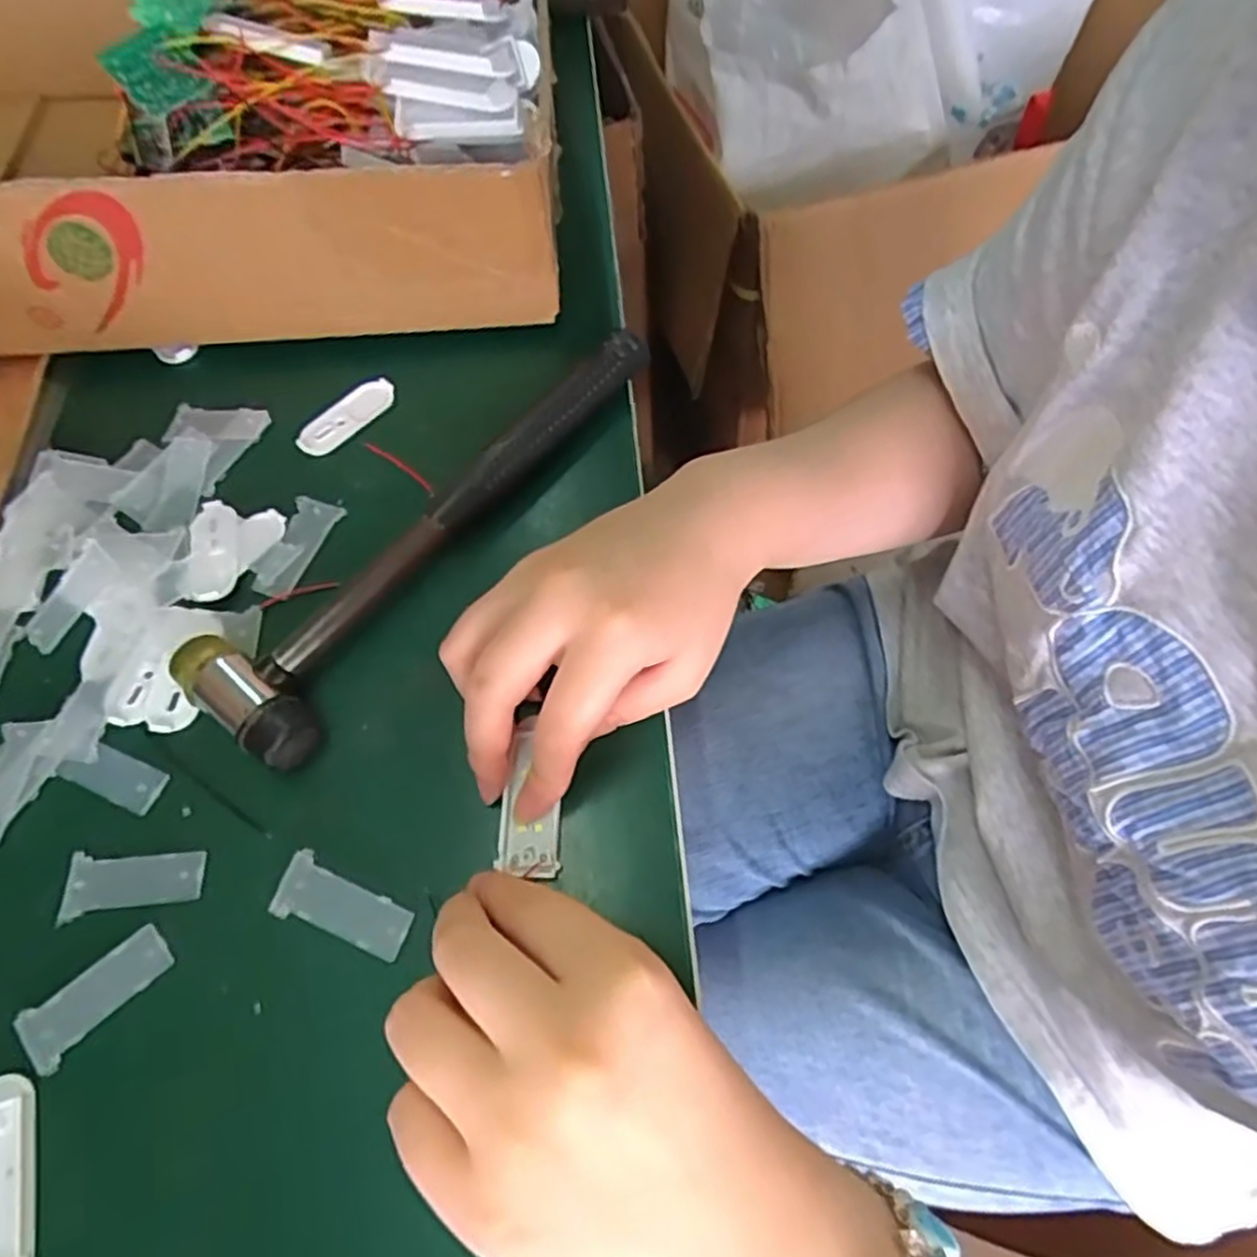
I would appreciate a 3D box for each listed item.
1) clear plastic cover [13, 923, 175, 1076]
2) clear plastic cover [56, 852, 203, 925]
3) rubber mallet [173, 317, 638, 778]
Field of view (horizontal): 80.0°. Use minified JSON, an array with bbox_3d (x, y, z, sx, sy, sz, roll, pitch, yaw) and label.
[{"bbox_3d":[-0.174,0.120,0.245,0.047,0.004,0.020,-35,69,-15],"label":"clear plastic cover"},{"bbox_3d":[-0.173,0.088,0.261,0.046,0.004,0.020,-4,64,-1],"label":"clear plastic cover"},{"bbox_3d":[-0.078,-0.048,0.312,0.059,0.023,0.231,34,69,15],"label":"rubber mallet"}]

